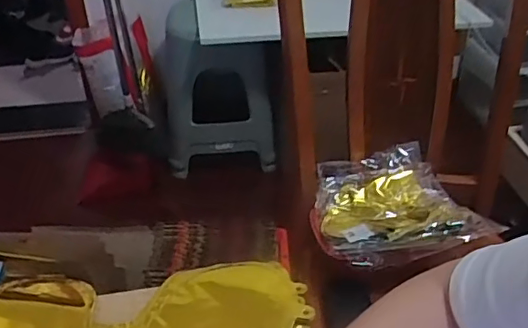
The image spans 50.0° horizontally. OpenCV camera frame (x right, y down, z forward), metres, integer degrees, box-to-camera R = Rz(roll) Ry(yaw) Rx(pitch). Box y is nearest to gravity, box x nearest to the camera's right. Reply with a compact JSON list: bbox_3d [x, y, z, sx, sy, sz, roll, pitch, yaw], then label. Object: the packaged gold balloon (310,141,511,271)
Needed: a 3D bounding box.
[{"bbox_3d":[0.220,0.070,0.981,0.267,0.058,0.253,-7,35,-7],"label":"packaged gold balloon"}]

